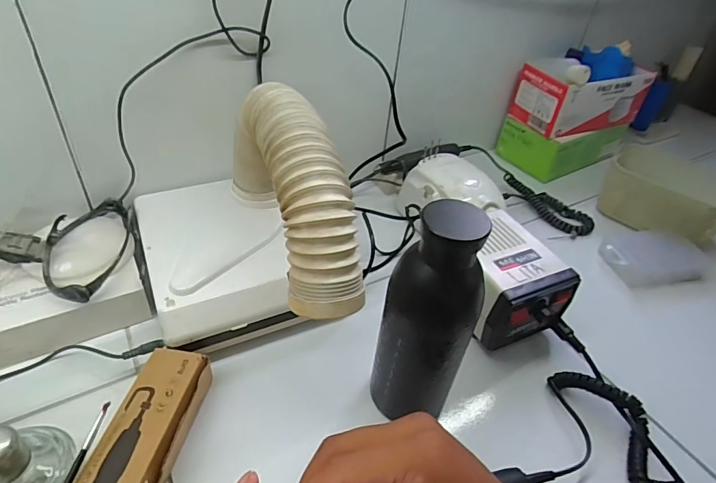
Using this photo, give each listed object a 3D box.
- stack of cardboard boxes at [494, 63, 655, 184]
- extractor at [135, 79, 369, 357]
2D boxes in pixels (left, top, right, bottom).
[{"bbox_3d":[0.372,-0.223,0.761,0.210,0.166,0.125,-19,47,-28],"label":"stack of cardboard boxes"},{"bbox_3d":[-0.118,-0.030,0.401,0.151,0.183,0.275,-15,45,-25],"label":"extractor"}]

